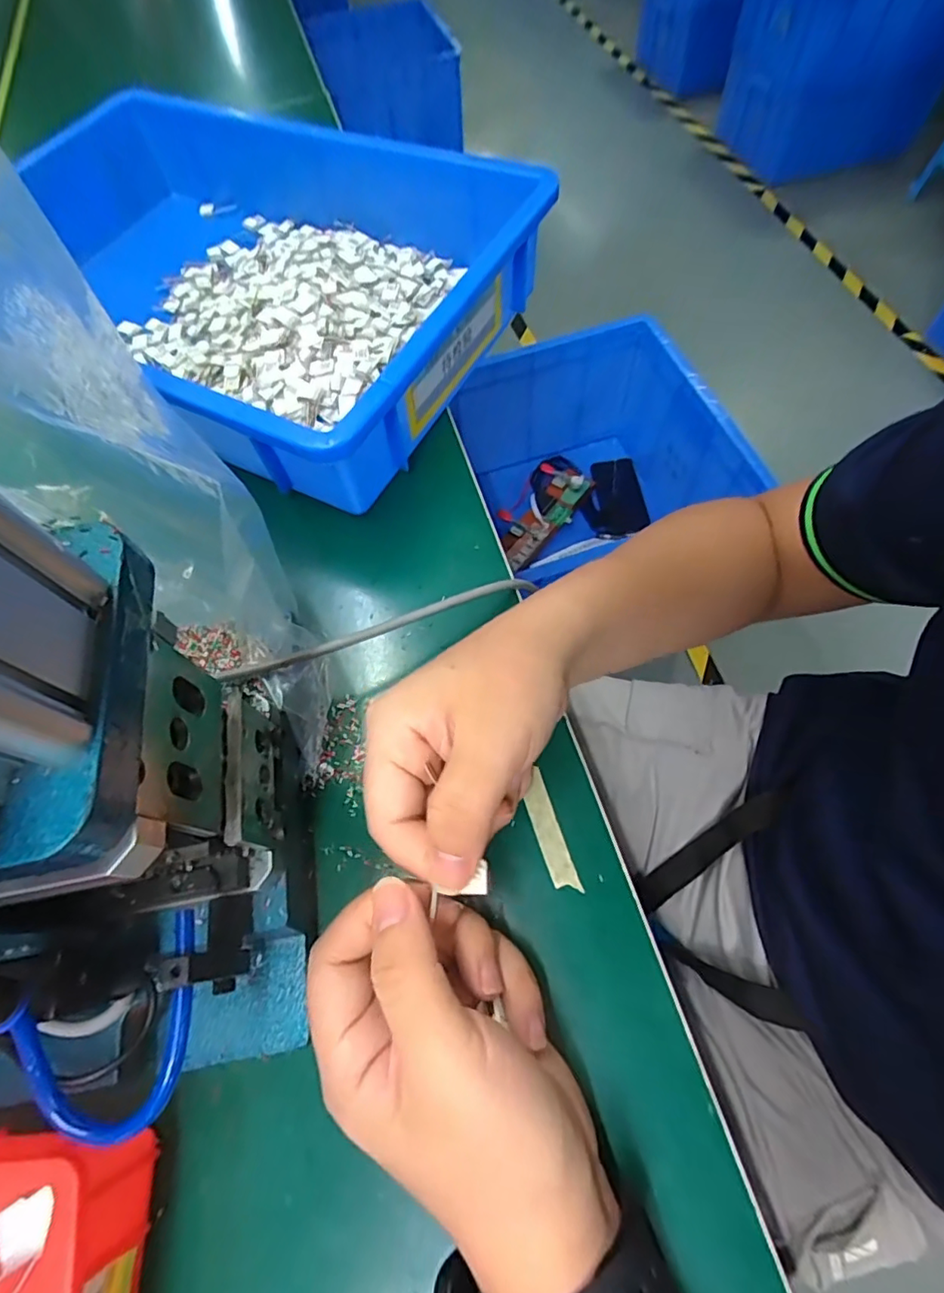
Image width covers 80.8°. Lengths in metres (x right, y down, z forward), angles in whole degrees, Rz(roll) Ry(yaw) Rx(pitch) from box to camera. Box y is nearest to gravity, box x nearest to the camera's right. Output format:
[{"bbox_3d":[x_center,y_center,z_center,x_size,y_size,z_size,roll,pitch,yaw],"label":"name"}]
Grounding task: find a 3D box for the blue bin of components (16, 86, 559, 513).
[{"bbox_3d":[-0.197,-0.286,0.426,0.439,0.090,0.281,24,68,15],"label":"blue bin of components"}]

